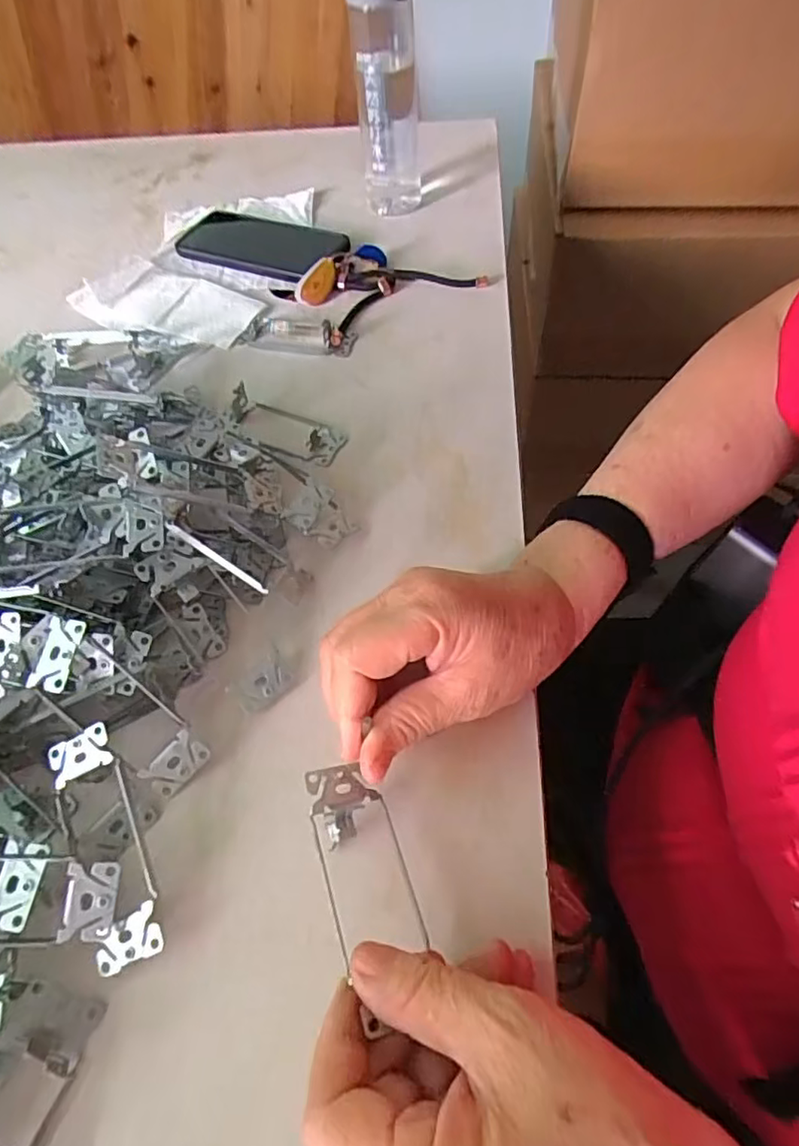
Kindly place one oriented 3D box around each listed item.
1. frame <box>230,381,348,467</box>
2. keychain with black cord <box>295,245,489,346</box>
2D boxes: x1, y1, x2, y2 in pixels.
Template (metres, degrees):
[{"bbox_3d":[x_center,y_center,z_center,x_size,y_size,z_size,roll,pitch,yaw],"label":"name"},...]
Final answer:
[{"bbox_3d":[-0.086,-0.110,0.439,0.089,0.021,0.041,21,60,16],"label":"frame"},{"bbox_3d":[-0.013,-0.263,0.537,0.150,0.023,0.096,-27,60,-15],"label":"keychain with black cord"}]

